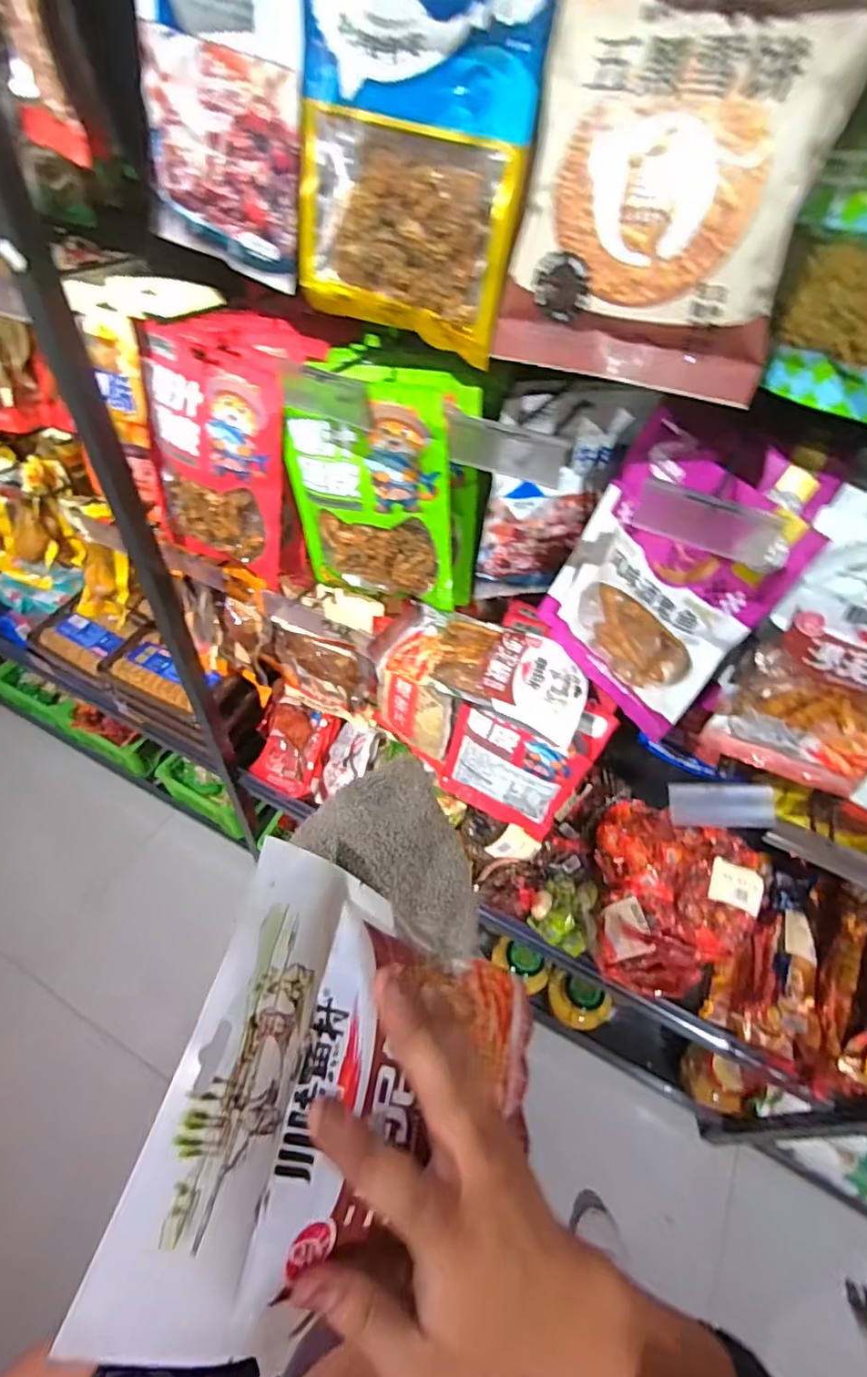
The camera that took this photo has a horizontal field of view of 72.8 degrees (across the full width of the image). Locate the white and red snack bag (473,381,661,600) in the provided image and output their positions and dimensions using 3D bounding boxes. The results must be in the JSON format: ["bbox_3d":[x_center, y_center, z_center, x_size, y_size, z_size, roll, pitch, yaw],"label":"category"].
[{"bbox_3d":[0.143,-0.215,0.697,0.167,0.255,0.038,-12,53,-15],"label":"white and red snack bag"}]

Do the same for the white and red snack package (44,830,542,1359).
[{"bbox_3d":[-0.014,0.194,0.284,0.025,0.239,0.161,-14,49,37],"label":"white and red snack package"}]

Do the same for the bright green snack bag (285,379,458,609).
[{"bbox_3d":[-0.070,-0.205,0.654,0.183,0.249,0.033,11,46,13],"label":"bright green snack bag"}]

